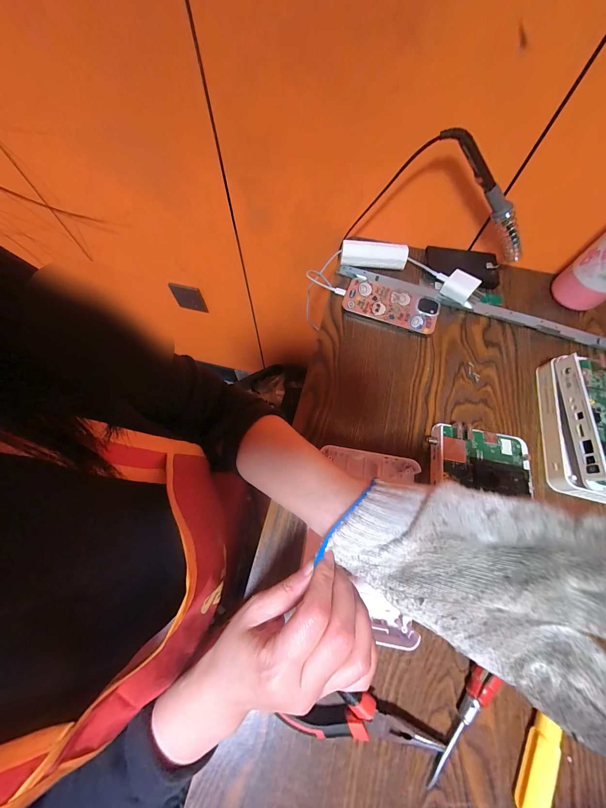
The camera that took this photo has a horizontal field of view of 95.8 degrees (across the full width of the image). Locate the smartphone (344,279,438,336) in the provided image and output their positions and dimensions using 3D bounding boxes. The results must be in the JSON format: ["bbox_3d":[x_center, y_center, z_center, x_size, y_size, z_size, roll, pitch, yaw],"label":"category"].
[{"bbox_3d":[0.139,-0.157,0.436,0.146,0.014,0.068,21,69,7],"label":"smartphone"}]

